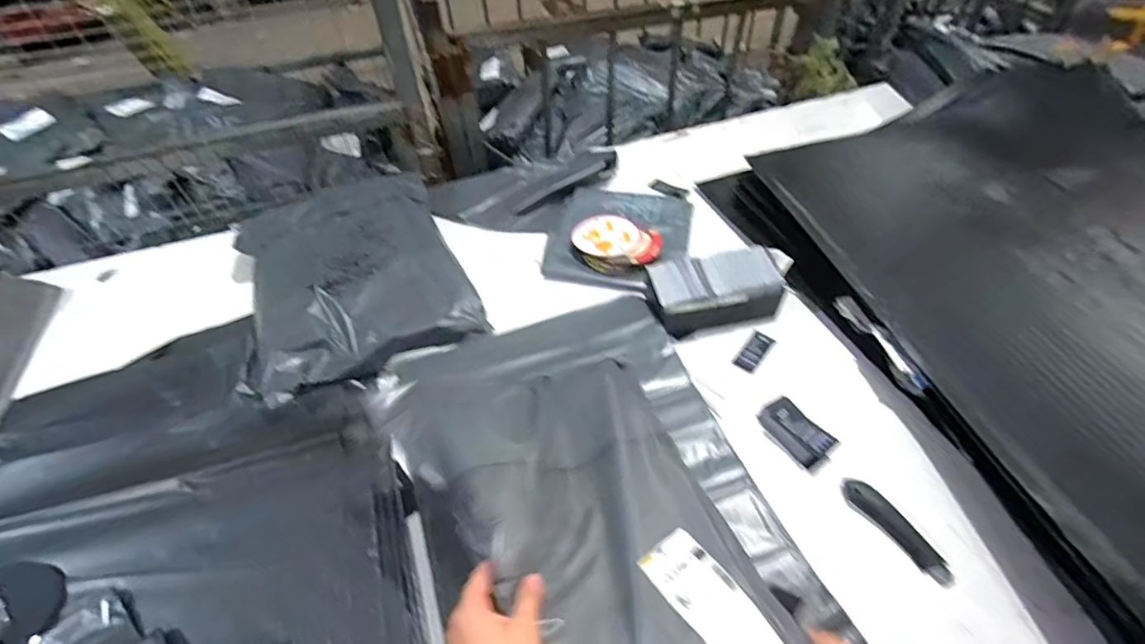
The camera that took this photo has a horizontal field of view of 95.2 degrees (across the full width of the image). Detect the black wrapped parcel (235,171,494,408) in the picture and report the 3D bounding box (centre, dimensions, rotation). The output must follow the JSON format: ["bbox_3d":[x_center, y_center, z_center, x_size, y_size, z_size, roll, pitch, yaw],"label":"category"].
[{"bbox_3d":[-0.408,-0.098,0.961,0.381,0.080,0.465,-21,52,-16],"label":"black wrapped parcel"}]

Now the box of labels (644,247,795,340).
[{"bbox_3d":[0.250,-0.056,0.905,0.232,0.088,0.111,-14,51,-10],"label":"box of labels"}]

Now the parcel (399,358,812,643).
[{"bbox_3d":[0.024,0.194,0.544,0.292,0.048,0.456,-5,39,-31],"label":"parcel"}]

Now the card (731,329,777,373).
[{"bbox_3d":[0.304,0.048,0.881,0.043,0.010,0.085,33,57,26],"label":"card"}]

